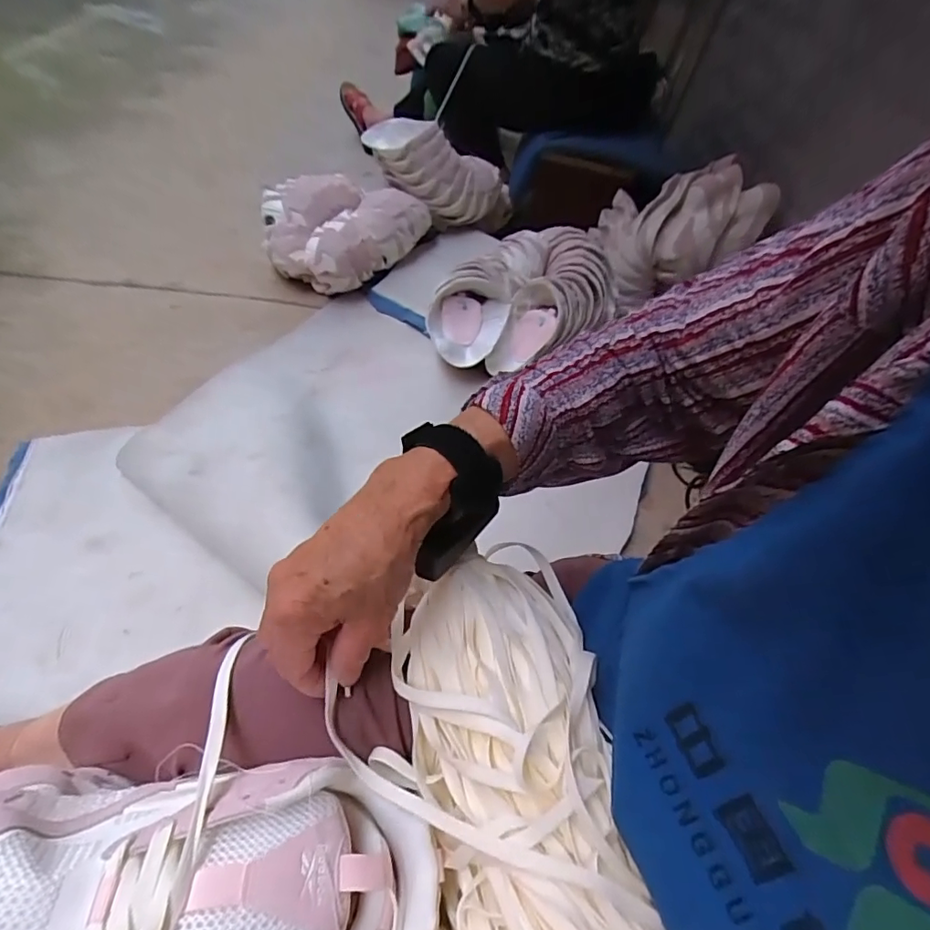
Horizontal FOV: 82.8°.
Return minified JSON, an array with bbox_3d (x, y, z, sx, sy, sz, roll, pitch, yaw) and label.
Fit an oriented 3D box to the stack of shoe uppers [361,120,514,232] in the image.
[{"bbox_3d":[-0.055,-0.743,1.362,0.427,0.166,0.209,24,47,-18],"label":"stack of shoe uppers"}]

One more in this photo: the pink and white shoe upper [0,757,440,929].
[{"bbox_3d":[-0.137,0.215,0.270,0.236,0.090,0.111,8,49,-10],"label":"pink and white shoe upper"}]

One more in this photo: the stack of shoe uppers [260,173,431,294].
[{"bbox_3d":[-0.293,-0.567,1.278,0.306,0.147,0.356,34,51,14],"label":"stack of shoe uppers"}]

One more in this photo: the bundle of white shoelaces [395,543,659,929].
[{"bbox_3d":[0.034,0.200,0.272,0.139,0.058,0.335,-4,52,-17],"label":"bundle of white shoelaces"}]

